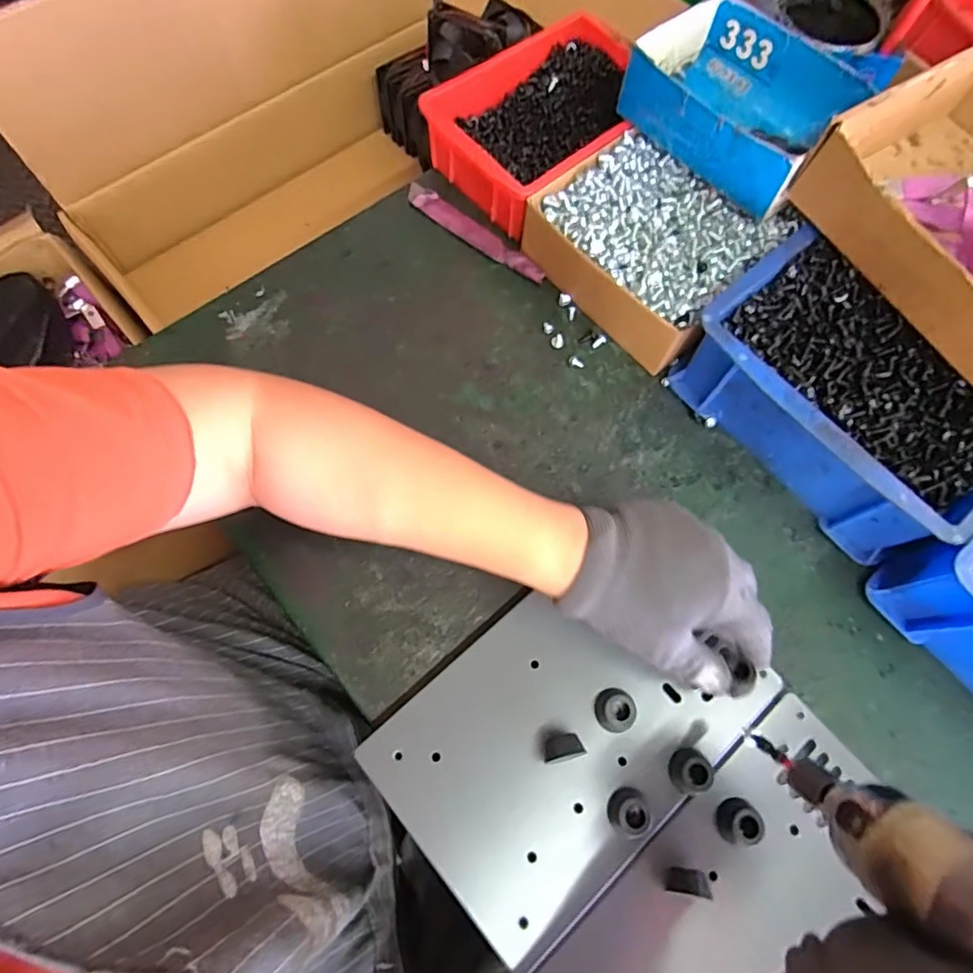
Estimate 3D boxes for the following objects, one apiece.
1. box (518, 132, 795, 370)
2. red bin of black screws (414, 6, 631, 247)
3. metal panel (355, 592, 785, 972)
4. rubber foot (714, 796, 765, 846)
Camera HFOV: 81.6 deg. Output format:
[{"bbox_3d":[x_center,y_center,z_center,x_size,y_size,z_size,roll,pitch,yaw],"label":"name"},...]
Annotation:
[{"bbox_3d":[0.126,-0.187,0.446,0.149,0.052,0.162,-37,75,-15],"label":"box"},{"bbox_3d":[0.056,-0.313,0.496,0.193,0.064,0.132,-38,76,-15],"label":"red bin of black screws"},{"bbox_3d":[0.047,0.147,0.340,0.203,0.009,0.143,-38,76,-14],"label":"metal panel"},{"bbox_3d":[0.146,0.193,0.324,0.022,0.013,0.023,1,69,-2],"label":"rubber foot"}]

